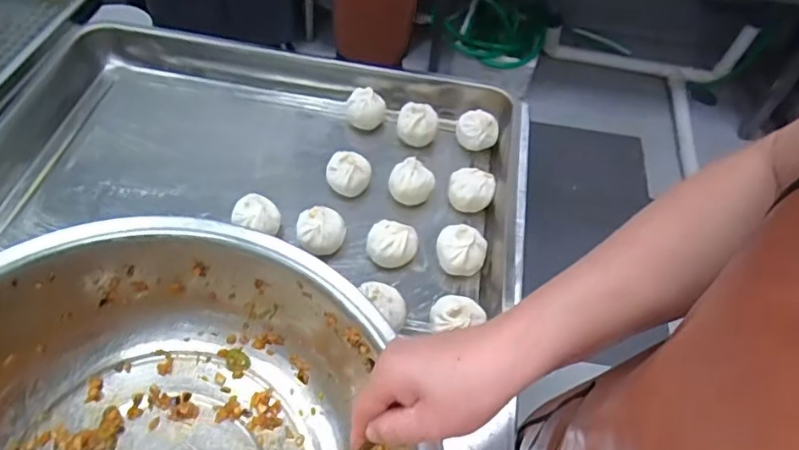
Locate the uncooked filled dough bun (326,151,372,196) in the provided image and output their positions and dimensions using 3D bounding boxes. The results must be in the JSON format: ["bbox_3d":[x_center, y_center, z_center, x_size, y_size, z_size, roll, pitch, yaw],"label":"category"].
[{"bbox_3d":[-0.060,-0.059,0.659,0.050,0.038,0.042,5,53,0],"label":"uncooked filled dough bun"}]

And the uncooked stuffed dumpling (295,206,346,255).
[{"bbox_3d":[-0.084,0.007,0.602,0.051,0.041,0.046,-7,54,-9],"label":"uncooked stuffed dumpling"}]

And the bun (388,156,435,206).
[{"bbox_3d":[0.015,-0.051,0.655,0.051,0.034,0.046,2,53,-2],"label":"bun"}]

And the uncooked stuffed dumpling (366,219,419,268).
[{"bbox_3d":[-0.008,0.020,0.605,0.054,0.034,0.044,20,54,11],"label":"uncooked stuffed dumpling"}]

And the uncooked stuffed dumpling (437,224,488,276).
[{"bbox_3d":[0.067,0.025,0.603,0.054,0.035,0.054,12,53,5],"label":"uncooked stuffed dumpling"}]

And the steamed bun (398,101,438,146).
[{"bbox_3d":[0.022,-0.130,0.711,0.050,0.044,0.044,9,53,3],"label":"steamed bun"}]

